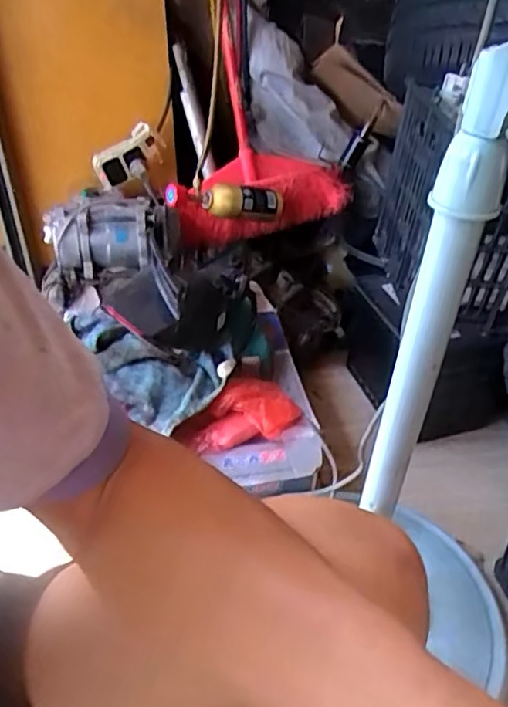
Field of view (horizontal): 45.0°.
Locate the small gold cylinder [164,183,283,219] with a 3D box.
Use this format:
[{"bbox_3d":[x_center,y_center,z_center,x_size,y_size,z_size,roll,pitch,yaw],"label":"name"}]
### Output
[{"bbox_3d":[-0.048,-0.262,1.061,0.221,0.061,0.043,0,35,-23],"label":"small gold cylinder"}]

